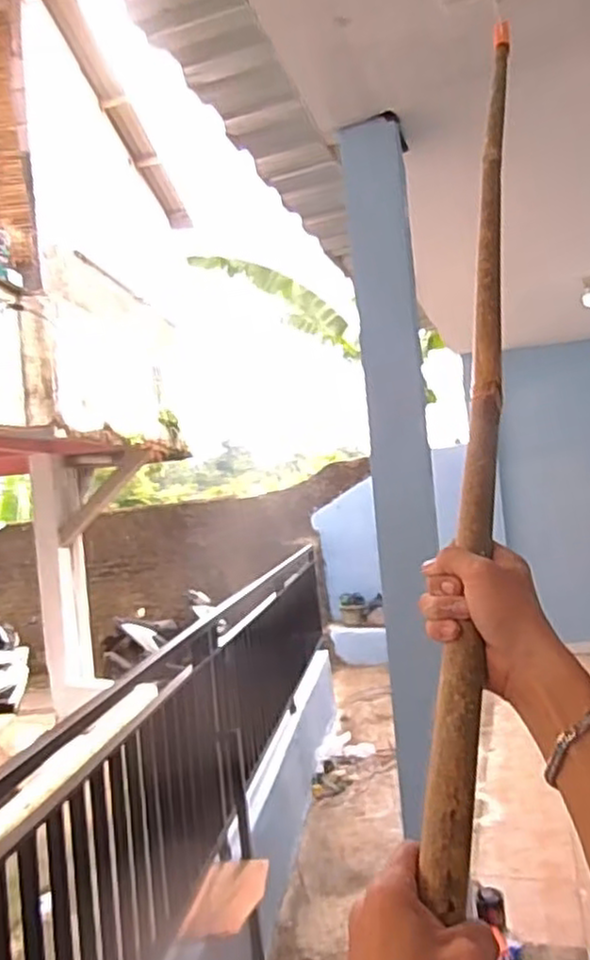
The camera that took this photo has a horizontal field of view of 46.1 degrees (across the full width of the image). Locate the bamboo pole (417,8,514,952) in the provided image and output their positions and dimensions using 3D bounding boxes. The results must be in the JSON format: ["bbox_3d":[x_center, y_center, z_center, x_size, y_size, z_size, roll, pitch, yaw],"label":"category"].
[{"bbox_3d":[0.214,-0.244,0.763,0.035,1.247,0.023,-5,-41,24],"label":"bamboo pole"}]

